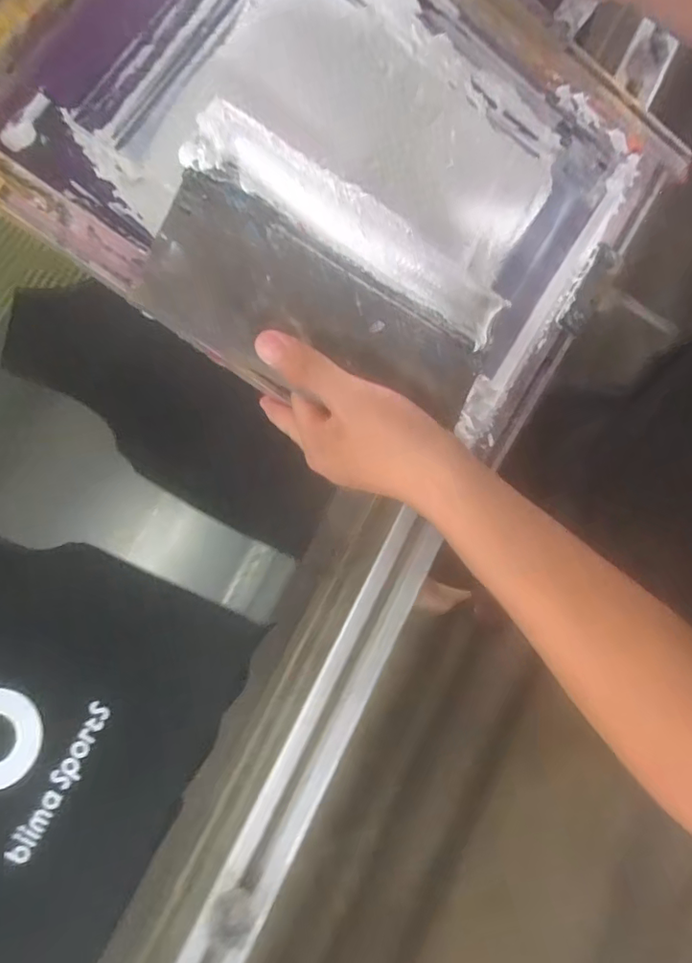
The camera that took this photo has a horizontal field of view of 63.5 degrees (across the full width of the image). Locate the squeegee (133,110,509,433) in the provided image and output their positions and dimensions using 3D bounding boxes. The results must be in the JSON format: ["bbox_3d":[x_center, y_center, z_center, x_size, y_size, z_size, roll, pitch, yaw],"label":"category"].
[{"bbox_3d":[-0.006,-0.116,0.348,0.212,0.009,0.128,23,90,-22],"label":"squeegee"}]

